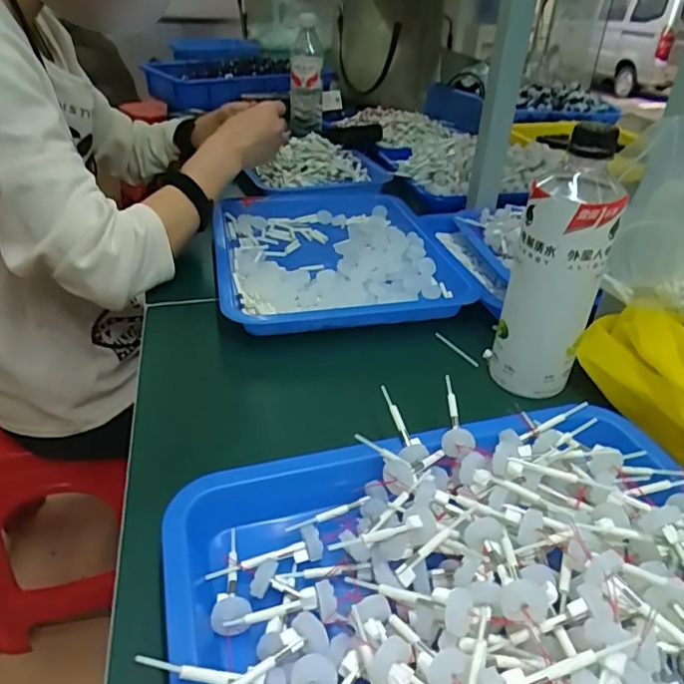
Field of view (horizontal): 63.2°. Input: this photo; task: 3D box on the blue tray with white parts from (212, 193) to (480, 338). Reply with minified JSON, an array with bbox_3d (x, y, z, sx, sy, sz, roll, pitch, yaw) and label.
[{"bbox_3d":[-0.015,-0.114,0.681,0.273,0.038,0.353,-5,35,-11],"label":"blue tray with white parts"}]

